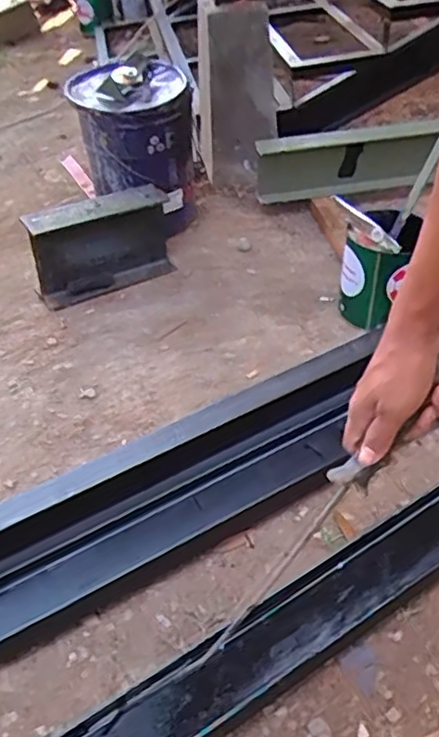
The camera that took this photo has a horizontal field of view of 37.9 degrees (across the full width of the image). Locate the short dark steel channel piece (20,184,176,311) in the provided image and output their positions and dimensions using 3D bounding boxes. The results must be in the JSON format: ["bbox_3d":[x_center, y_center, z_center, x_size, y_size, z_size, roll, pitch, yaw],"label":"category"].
[{"bbox_3d":[-0.278,-0.305,1.549,0.361,0.212,0.089,-27,47,-23],"label":"short dark steel channel piece"}]

